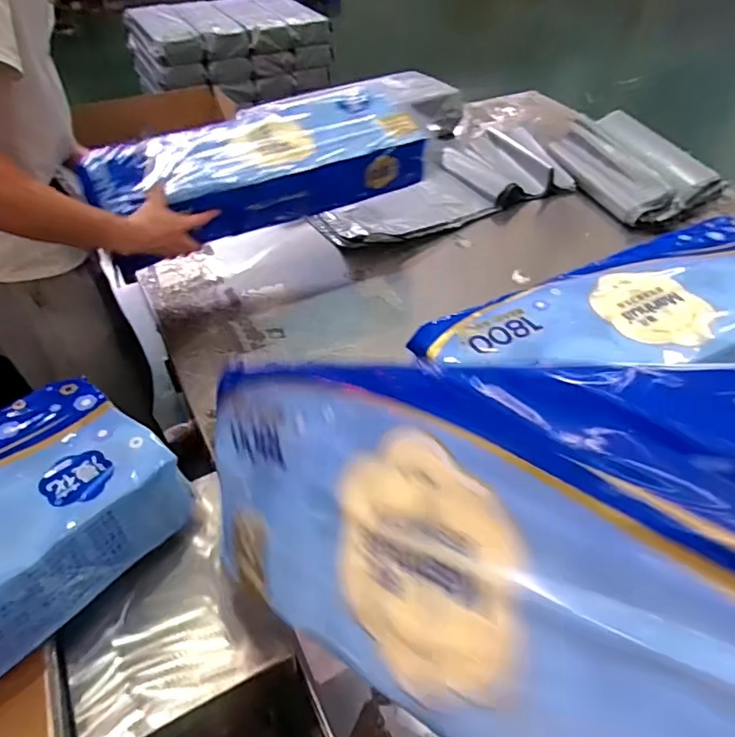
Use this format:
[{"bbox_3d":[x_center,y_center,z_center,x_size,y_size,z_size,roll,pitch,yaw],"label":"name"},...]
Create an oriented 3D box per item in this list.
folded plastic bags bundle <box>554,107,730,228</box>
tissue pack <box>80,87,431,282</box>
[{"bbox_3d":[0.592,-0.467,1.238,0.199,0.089,0.371,-18,51,-17],"label":"folded plastic bags bundle"},{"bbox_3d":[-0.189,-0.357,0.949,0.550,0.124,0.198,-22,52,-21],"label":"tissue pack"}]

